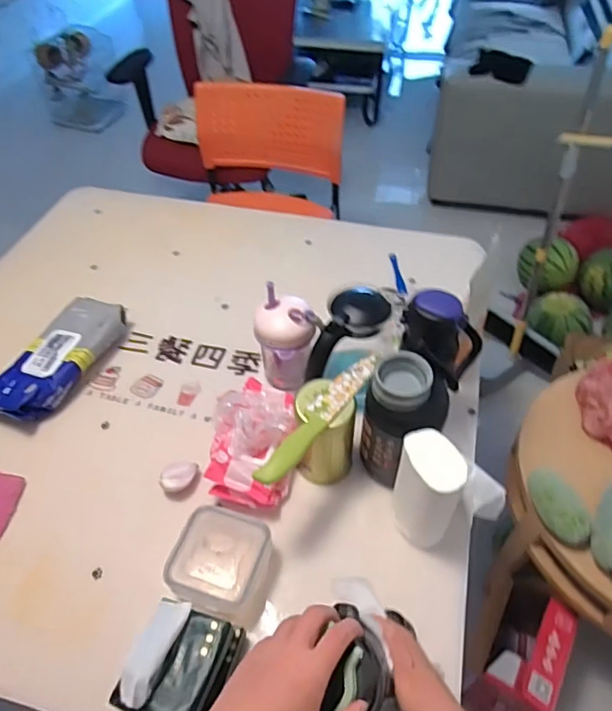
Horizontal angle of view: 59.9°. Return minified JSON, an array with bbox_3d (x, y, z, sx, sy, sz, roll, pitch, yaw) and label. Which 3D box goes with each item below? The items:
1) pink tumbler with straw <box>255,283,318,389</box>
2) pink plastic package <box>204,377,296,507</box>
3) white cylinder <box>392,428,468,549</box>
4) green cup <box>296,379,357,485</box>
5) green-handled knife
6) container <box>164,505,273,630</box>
[{"bbox_3d":[-0.030,-0.019,0.853,0.094,0.163,0.085,-5,50,-2],"label":"pink tumbler with straw"},{"bbox_3d":[-0.075,0.121,0.775,0.118,0.091,0.197,1,50,3],"label":"pink plastic package"},{"bbox_3d":[0.152,0.175,0.672,0.057,0.172,0.092,-22,53,-15],"label":"white cylinder"},{"bbox_3d":[0.022,0.113,0.748,0.086,0.155,0.078,32,58,25],"label":"green cup"},{"bbox_3d":[0.021,0.072,0.673,0.030,0.016,0.240,28,57,23],"label":"green-handled knife"},{"bbox_3d":[-0.105,0.264,0.677,0.121,0.055,0.123,11,52,11],"label":"container"}]

